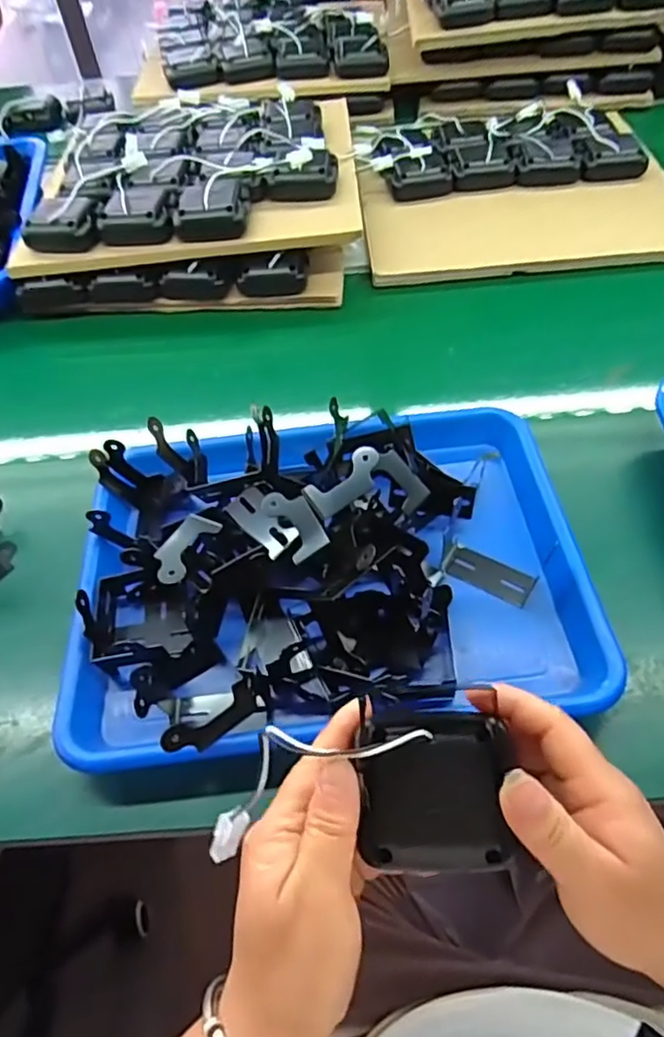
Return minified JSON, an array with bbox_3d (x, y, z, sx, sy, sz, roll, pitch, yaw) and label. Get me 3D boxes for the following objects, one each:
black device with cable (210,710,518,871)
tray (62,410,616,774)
[{"bbox_3d":[0.015,0.123,0.279,0.135,0.037,0.062,-6,54,1],"label":"black device with cable"},{"bbox_3d":[-0.005,0.021,0.419,0.326,0.091,0.249,-7,54,0],"label":"tray"}]

